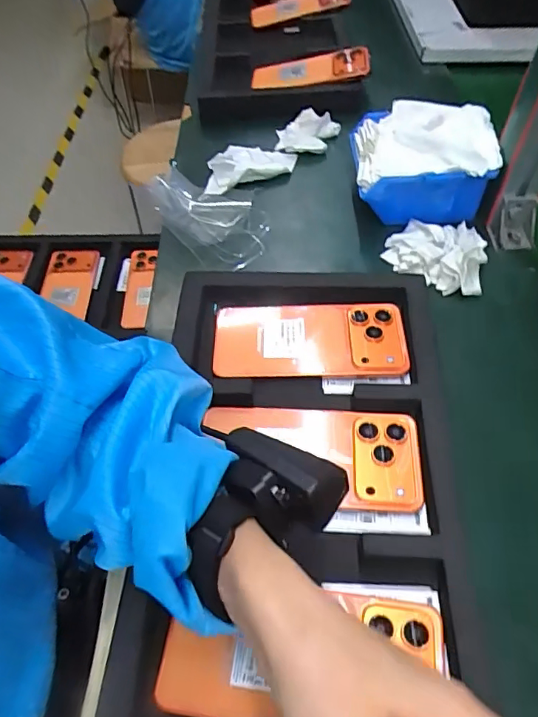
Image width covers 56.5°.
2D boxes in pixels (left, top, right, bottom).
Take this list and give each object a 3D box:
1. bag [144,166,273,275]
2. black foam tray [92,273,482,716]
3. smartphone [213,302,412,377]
[{"bbox_3d":[-0.075,-0.164,0.564,0.169,0.025,0.103,37,62,23],"label":"bag"},{"bbox_3d":[0.017,0.126,0.325,0.211,0.032,0.474,1,53,3],"label":"black foam tray"},{"bbox_3d":[0.036,-0.017,0.441,0.165,0.013,0.072,-1,53,2],"label":"smartphone"}]

